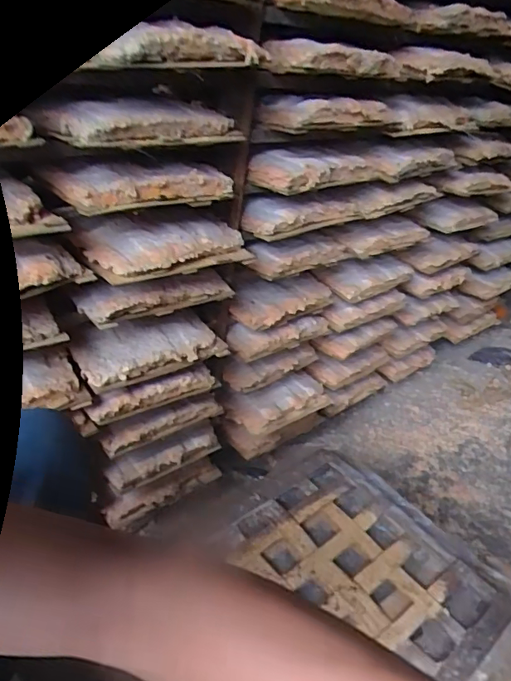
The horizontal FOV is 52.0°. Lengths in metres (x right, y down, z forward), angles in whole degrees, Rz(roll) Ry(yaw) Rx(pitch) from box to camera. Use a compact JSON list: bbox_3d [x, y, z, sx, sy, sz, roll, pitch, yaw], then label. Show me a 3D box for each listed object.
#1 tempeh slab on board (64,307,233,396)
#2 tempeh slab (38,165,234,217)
[{"bbox_3d":[-0.163,0.006,0.814,0.225,0.046,0.109,-16,41,-29],"label":"tempeh slab on board"},{"bbox_3d":[-0.145,-0.208,0.681,0.212,0.039,0.114,-19,43,-32],"label":"tempeh slab"}]

